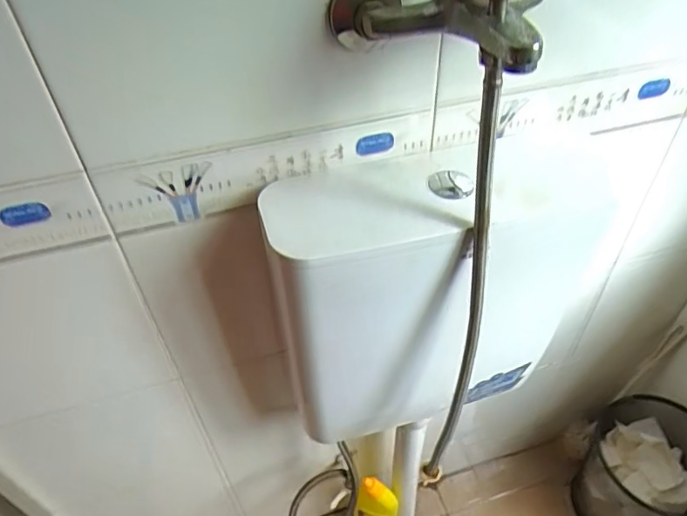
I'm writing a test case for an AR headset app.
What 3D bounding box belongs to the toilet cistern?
[{"bbox_3d":[0.143,0.037,0.634,0.436,0.334,0.134,-15,46,-12],"label":"toilet cistern"}]

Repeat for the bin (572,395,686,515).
[{"bbox_3d":[0.573,0.413,0.990,0.204,0.209,0.208,-1,45,1],"label":"bin"}]

